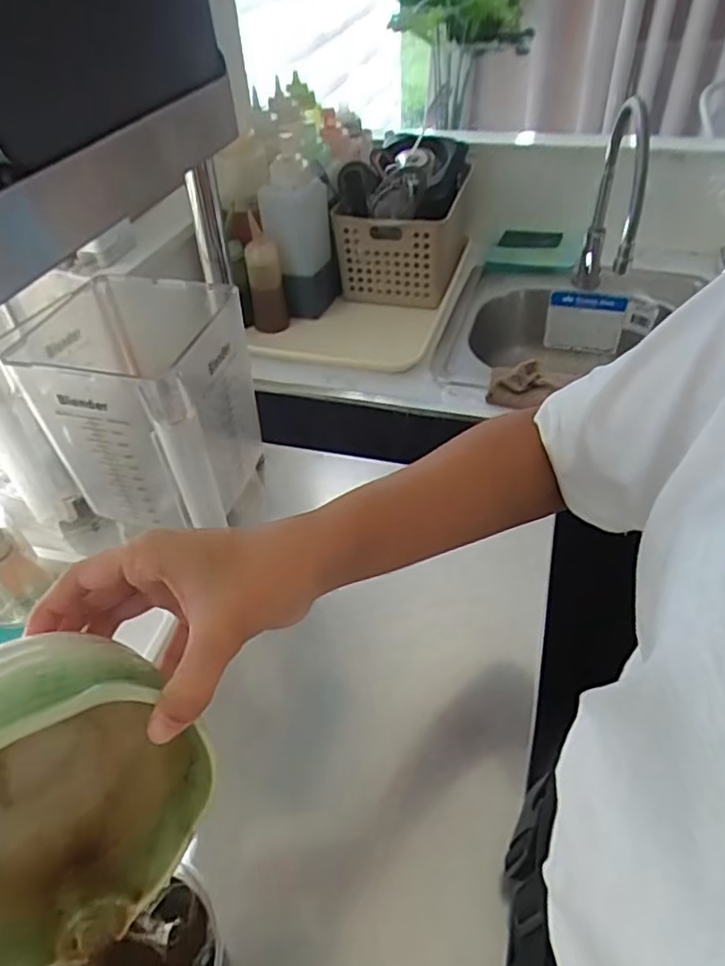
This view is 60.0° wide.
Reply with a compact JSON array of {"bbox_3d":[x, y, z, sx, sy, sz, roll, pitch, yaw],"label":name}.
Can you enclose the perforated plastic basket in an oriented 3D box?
[{"bbox_3d":[0.070,-0.395,1.020,0.171,0.143,0.217,12,46,16],"label":"perforated plastic basket"}]

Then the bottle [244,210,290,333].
[{"bbox_3d":[-0.148,-0.312,0.956,0.052,0.153,0.061,-9,44,-5],"label":"bottle"}]

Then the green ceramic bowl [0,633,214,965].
[{"bbox_3d":[-0.127,0.127,0.251,0.110,0.123,0.073,-36,52,-29],"label":"green ceramic bowl"}]

